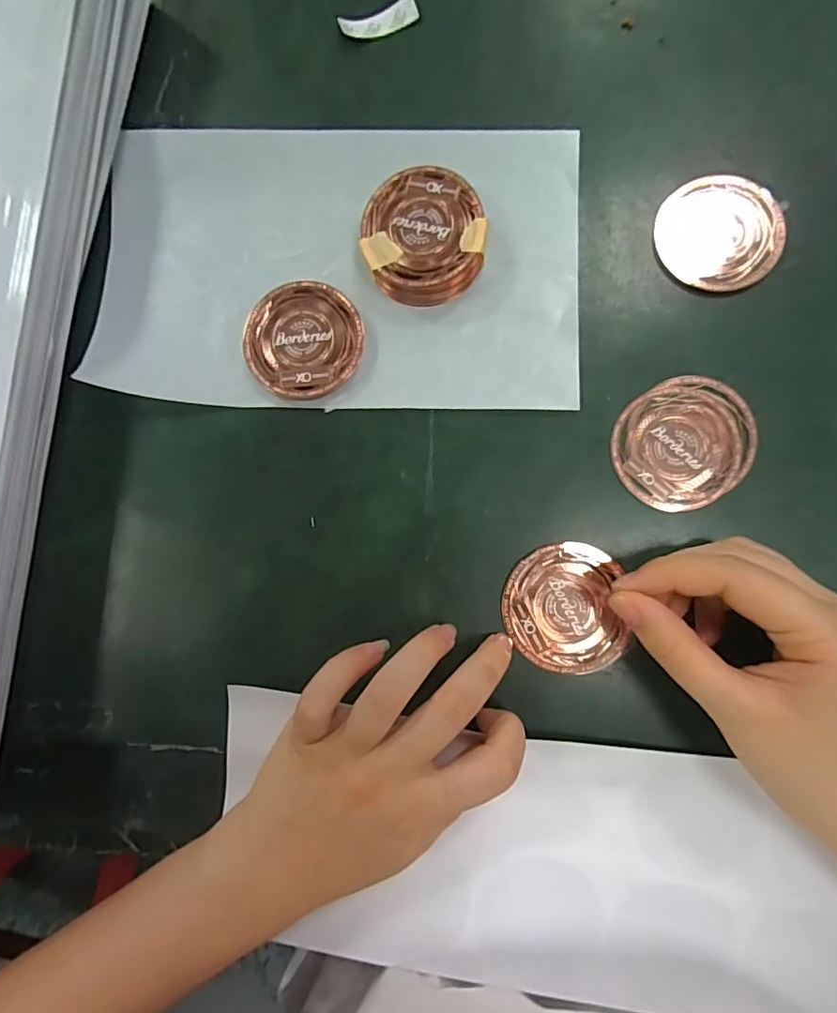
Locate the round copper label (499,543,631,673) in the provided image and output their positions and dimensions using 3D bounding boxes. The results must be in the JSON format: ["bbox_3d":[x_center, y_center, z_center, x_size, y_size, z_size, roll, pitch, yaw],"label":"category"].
[{"bbox_3d":[0.069,0.049,0.252,0.055,0.004,0.059,0,85,3],"label":"round copper label"}]

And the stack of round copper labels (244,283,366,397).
[{"bbox_3d":[-0.059,-0.085,0.267,0.059,0.009,0.060,-37,84,0],"label":"stack of round copper labels"}]

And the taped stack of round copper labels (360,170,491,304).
[{"bbox_3d":[0.002,-0.135,0.265,0.059,0.020,0.060,-20,84,1],"label":"taped stack of round copper labels"}]

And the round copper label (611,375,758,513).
[{"bbox_3d":[0.131,-0.031,0.256,0.068,0.004,0.061,-29,84,1],"label":"round copper label"}]

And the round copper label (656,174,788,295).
[{"bbox_3d":[0.153,-0.139,0.264,0.058,0.004,0.059,0,85,3],"label":"round copper label"}]

